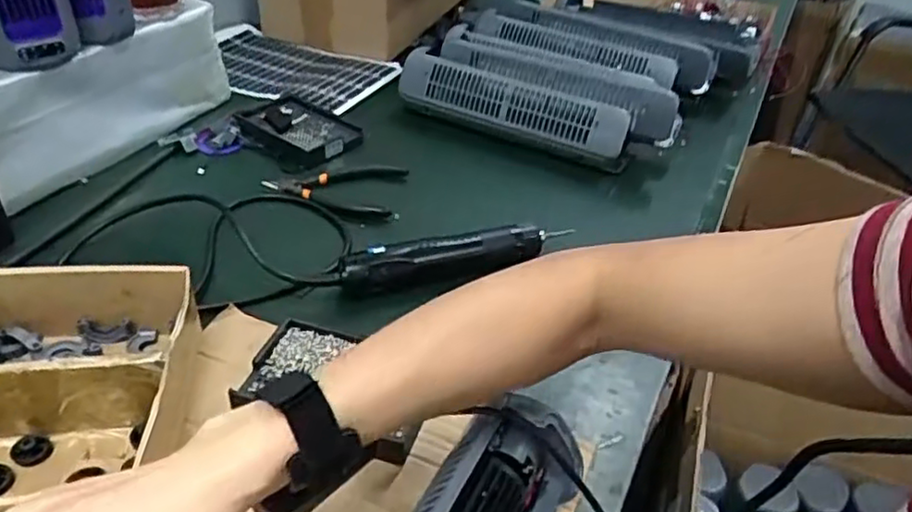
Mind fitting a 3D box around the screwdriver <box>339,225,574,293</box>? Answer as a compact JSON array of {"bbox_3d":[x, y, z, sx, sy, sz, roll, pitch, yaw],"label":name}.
[{"bbox_3d":[0.006,-0.003,0.653,0.232,0.034,0.033,-11,40,-19],"label":"screwdriver"}]

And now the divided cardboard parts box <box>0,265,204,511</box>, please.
[{"bbox_3d":[-0.279,0.101,0.456,0.169,0.066,0.217,-2,38,-7],"label":"divided cardboard parts box"}]

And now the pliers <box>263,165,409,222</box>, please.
[{"bbox_3d":[-0.138,-0.082,0.774,0.151,0.012,0.112,7,38,5],"label":"pliers"}]

